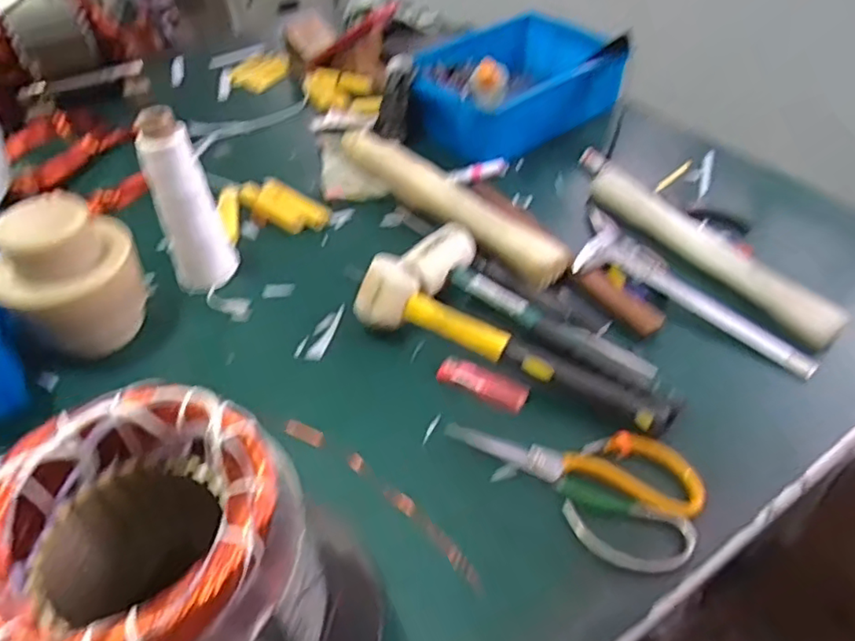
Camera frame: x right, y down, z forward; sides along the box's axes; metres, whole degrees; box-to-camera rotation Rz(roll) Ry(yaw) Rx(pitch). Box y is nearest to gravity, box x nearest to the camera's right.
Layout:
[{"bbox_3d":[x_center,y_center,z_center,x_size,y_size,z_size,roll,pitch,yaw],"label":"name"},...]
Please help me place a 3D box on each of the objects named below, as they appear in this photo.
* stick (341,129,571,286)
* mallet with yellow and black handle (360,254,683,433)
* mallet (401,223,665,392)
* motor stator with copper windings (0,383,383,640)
[{"bbox_3d":[0.012,-0.138,0.684,0.051,0.049,0.348,-33,53,-26],"label":"stick"},{"bbox_3d":[0.067,0.017,0.508,0.279,0.053,0.057,20,50,21],"label":"mallet with yellow and black handle"},{"bbox_3d":[0.091,-0.007,0.534,0.266,0.039,0.078,32,55,29],"label":"mallet"},{"bbox_3d":[-0.118,0.149,0.310,0.159,0.180,0.154,20,50,20],"label":"motor stator with copper windings"}]

